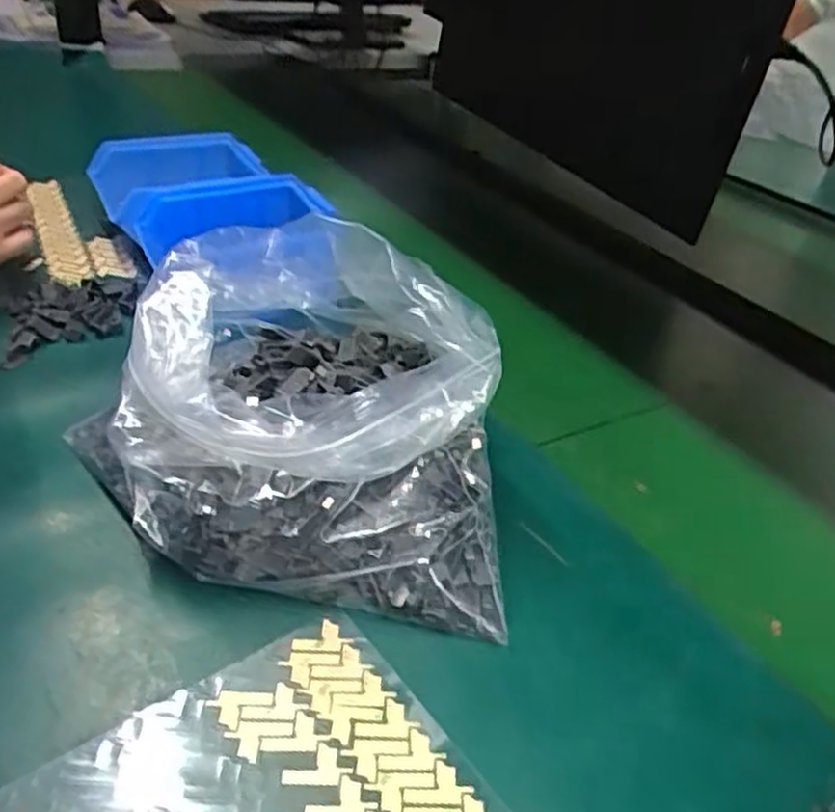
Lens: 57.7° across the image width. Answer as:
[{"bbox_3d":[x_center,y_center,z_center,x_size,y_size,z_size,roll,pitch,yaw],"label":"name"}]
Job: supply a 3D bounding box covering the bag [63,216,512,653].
[{"bbox_3d":[-0.063,-0.003,0.407,0.238,0.116,0.185,9,35,5],"label":"bag"}]

